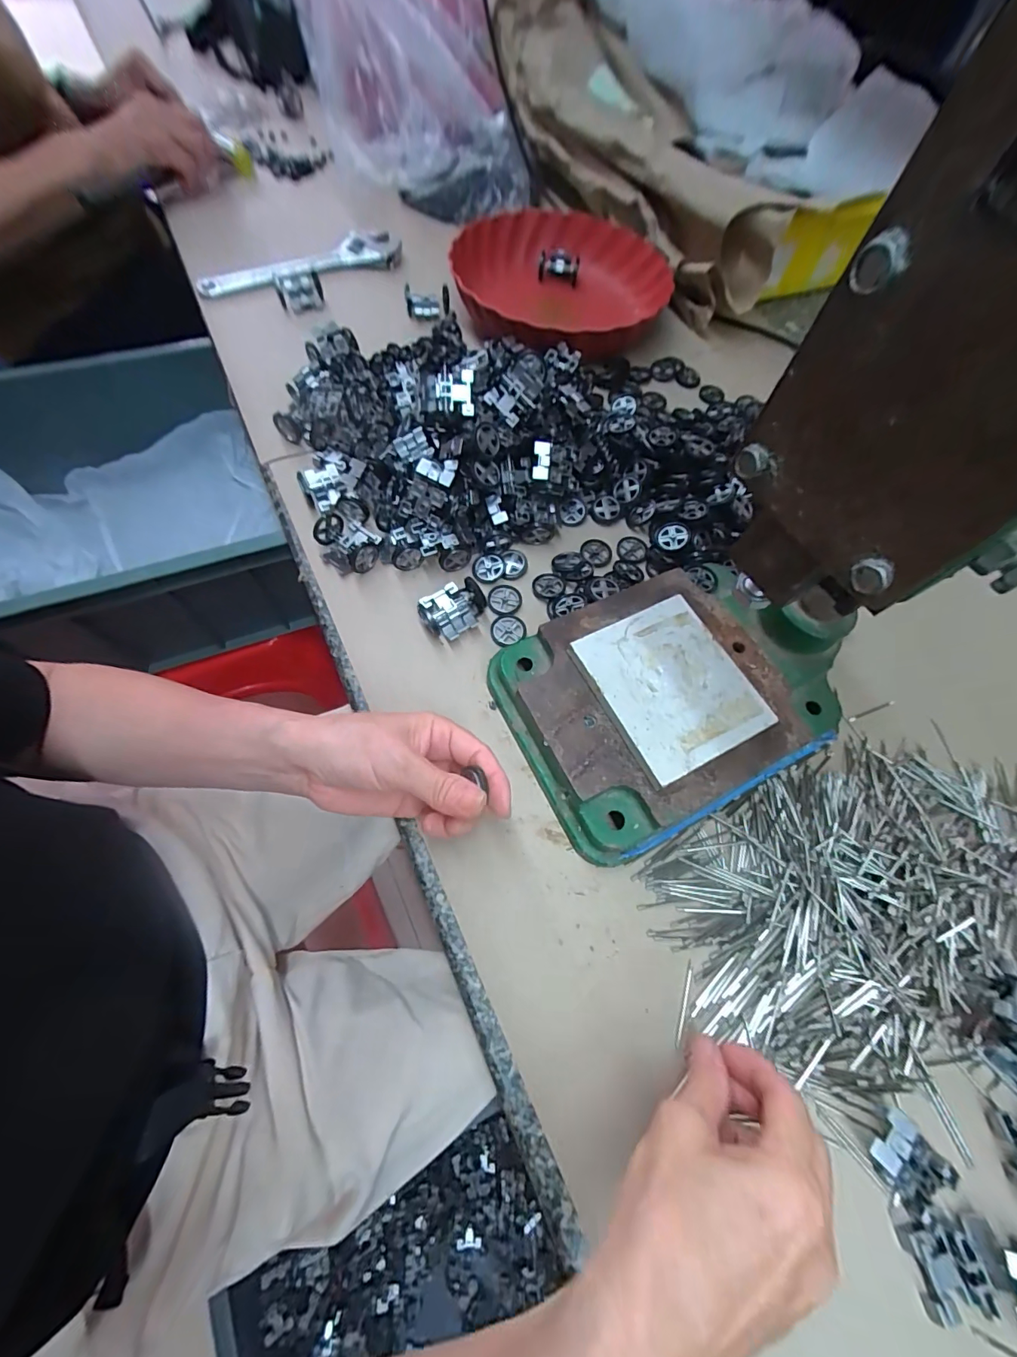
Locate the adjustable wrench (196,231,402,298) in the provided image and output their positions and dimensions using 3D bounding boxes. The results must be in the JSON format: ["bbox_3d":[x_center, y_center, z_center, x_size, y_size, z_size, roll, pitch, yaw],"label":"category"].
[{"bbox_3d":[-0.241,-0.484,0.539,0.227,0.012,0.077,-30,70,-16],"label":"adjustable wrench"}]

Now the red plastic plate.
[{"bbox_3d":[0.061,-0.444,0.549,0.248,0.075,0.236,-19,67,-12],"label":"red plastic plate"}]

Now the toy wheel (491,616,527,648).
[{"bbox_3d":[0.000,-0.037,0.366,0.028,0.005,0.025,-15,66,-10],"label":"toy wheel"}]

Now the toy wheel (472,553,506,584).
[{"bbox_3d":[-0.016,-0.092,0.385,0.026,0.006,0.025,-4,65,-5],"label":"toy wheel"}]

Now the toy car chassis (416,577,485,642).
[{"bbox_3d":[-0.043,-0.055,0.361,0.051,0.016,0.041,-34,71,-18],"label":"toy car chassis"}]

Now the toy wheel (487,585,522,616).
[{"bbox_3d":[-0.003,-0.064,0.375,0.027,0.005,0.029,1,64,-3],"label":"toy wheel"}]

